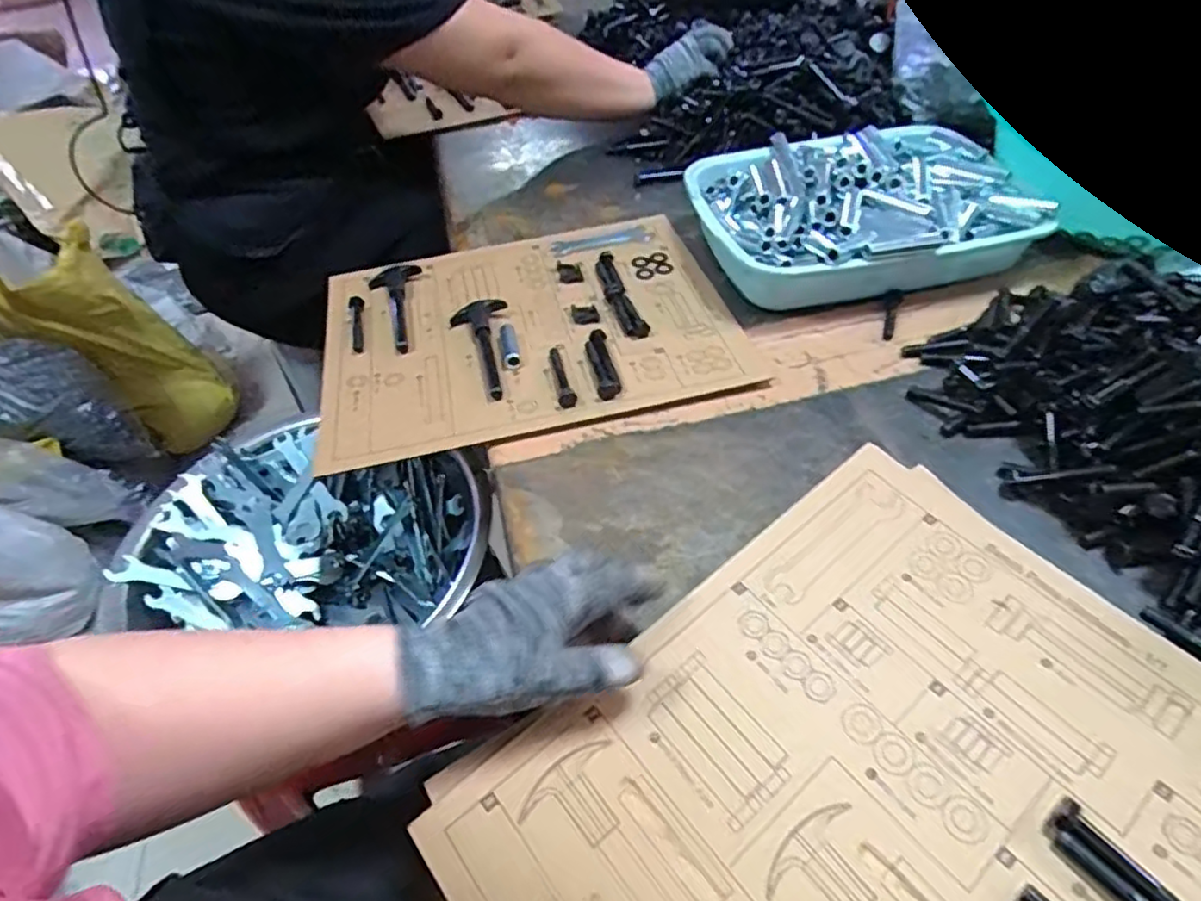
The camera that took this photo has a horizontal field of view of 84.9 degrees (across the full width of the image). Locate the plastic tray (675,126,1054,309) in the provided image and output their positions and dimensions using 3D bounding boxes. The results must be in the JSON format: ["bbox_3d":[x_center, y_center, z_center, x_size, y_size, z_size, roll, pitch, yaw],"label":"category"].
[{"bbox_3d":[0.256,-0.244,0.672,0.313,0.081,0.236,-10,47,-7],"label":"plastic tray"}]

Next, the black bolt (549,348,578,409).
[{"bbox_3d":[-0.033,-0.064,0.562,0.014,0.011,0.077,-10,47,-6],"label":"black bolt"}]

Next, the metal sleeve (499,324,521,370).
[{"bbox_3d":[-0.083,-0.096,0.601,0.016,0.011,0.059,-10,47,-7],"label":"metal sleeve"}]

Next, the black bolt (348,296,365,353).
[{"bbox_3d":[-0.239,-0.125,0.645,0.015,0.015,0.081,-13,48,-9],"label":"black bolt"}]

